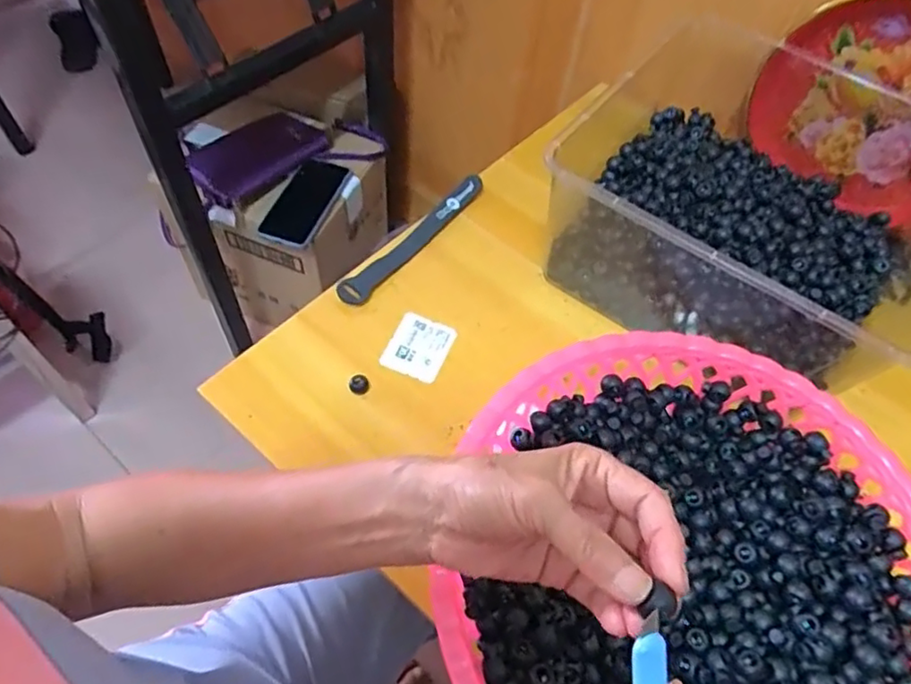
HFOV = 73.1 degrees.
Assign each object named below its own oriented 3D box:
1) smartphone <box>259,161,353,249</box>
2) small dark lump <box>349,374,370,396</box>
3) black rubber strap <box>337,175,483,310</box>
[{"bbox_3d":[-0.218,-0.207,0.899,0.076,0.013,0.155,18,58,8],"label":"smartphone"},{"bbox_3d":[-0.078,0.034,0.500,0.016,0.007,0.016,2,58,-3],"label":"small dark lump"},{"bbox_3d":[-0.037,-0.105,0.591,0.024,0.013,0.198,34,61,16],"label":"black rubber strap"}]

